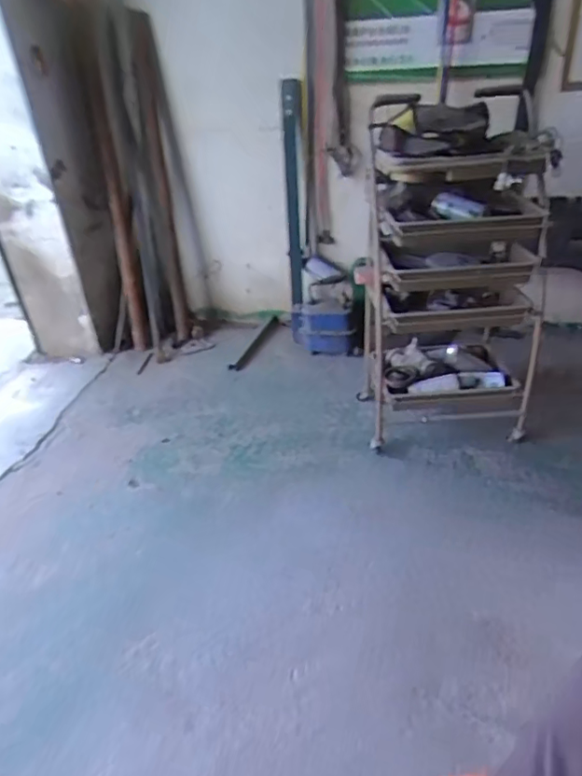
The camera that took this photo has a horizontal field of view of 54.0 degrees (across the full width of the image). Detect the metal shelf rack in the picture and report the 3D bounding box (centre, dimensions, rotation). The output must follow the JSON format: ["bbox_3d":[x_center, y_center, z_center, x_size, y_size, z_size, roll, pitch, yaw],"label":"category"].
[{"bbox_3d":[0.393,-0.285,1.433,0.393,0.747,0.308,-1,33,4],"label":"metal shelf rack"}]

